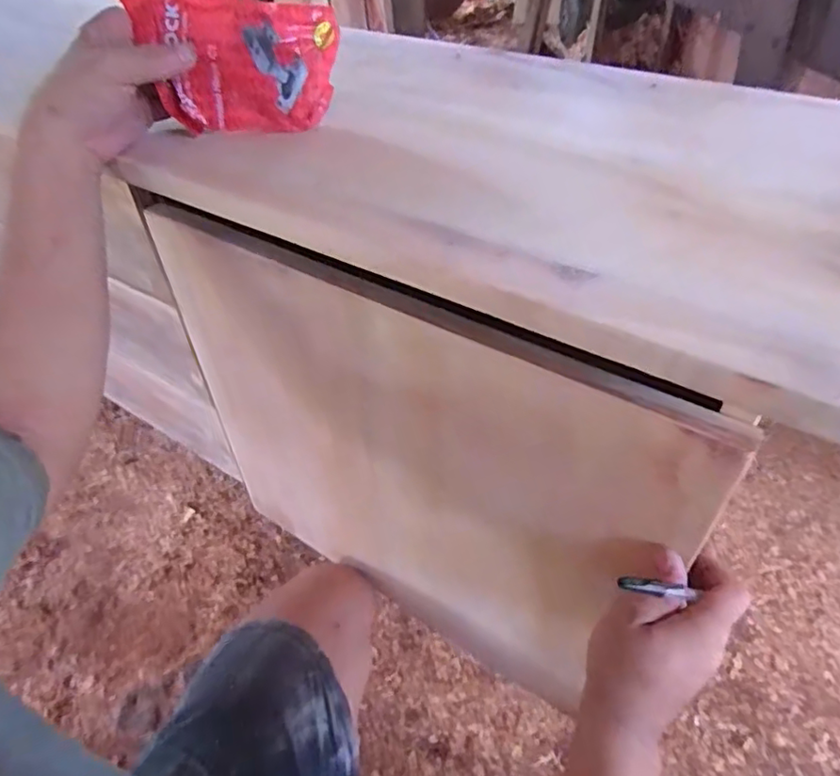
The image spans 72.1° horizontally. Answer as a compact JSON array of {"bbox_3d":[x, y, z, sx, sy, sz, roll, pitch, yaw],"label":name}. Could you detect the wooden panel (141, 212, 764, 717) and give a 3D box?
[{"bbox_3d":[-0.023,0.095,0.576,0.534,0.450,0.024,20,47,28],"label":"wooden panel"}]

